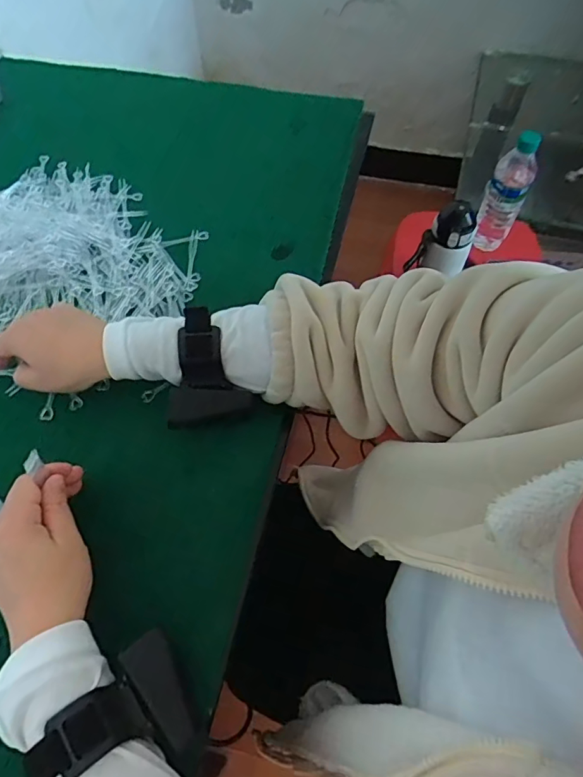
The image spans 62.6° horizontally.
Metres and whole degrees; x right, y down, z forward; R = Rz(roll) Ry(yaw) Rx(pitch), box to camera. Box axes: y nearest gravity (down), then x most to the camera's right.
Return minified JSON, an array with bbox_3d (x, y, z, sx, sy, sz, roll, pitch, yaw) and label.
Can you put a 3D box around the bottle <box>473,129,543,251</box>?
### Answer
[{"bbox_3d":[0.377,-0.343,0.844,0.066,0.232,0.061,25,65,14],"label":"bottle"}]

